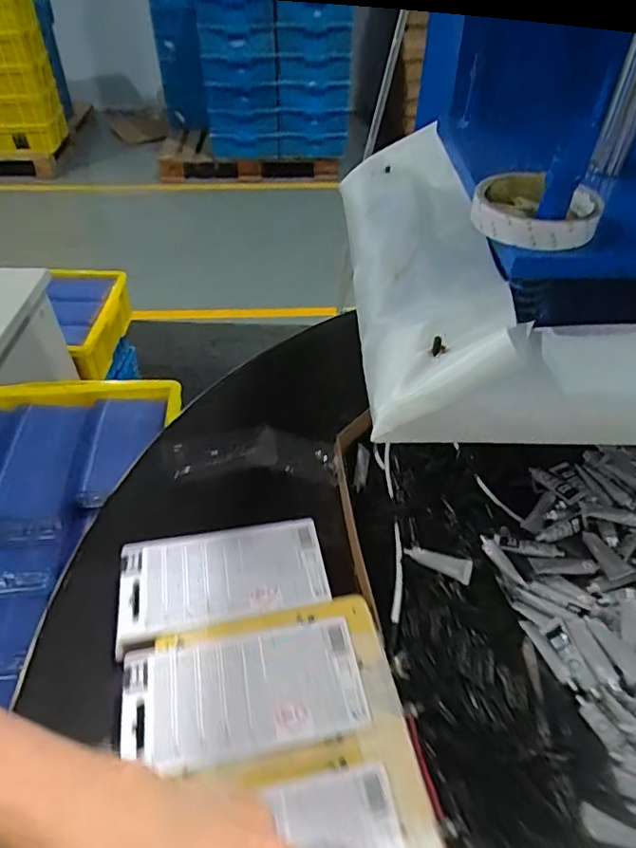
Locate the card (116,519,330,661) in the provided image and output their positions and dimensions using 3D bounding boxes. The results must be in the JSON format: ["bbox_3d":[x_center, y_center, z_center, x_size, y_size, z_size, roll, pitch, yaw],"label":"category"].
[{"bbox_3d":[-0.076,0.121,0.448,0.160,0.007,0.083,-9,48,-12],"label":"card"}]

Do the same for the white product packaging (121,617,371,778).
[{"bbox_3d":[-0.050,0.182,0.382,0.157,0.005,0.077,-9,46,-10],"label":"white product packaging"}]

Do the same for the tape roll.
[{"bbox_3d":[0.148,-0.147,0.389,0.077,0.022,0.075,0,46,1],"label":"tape roll"}]

